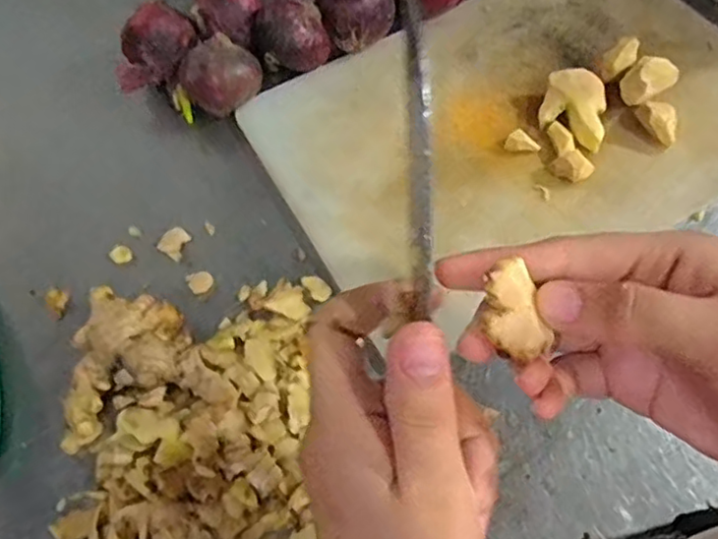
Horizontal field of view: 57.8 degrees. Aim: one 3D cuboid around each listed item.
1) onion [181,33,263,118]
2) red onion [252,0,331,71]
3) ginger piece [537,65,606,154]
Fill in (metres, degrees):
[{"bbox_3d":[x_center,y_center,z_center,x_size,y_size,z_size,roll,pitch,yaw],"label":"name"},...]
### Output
[{"bbox_3d":[-0.099,-0.137,0.476,0.055,0.053,0.043,-14,63,-4],"label":"onion"},{"bbox_3d":[-0.051,-0.172,0.492,0.051,0.049,0.049,-1,63,3],"label":"red onion"},{"bbox_3d":[0.151,-0.112,0.453,0.043,0.019,0.056,15,65,11],"label":"ginger piece"}]

